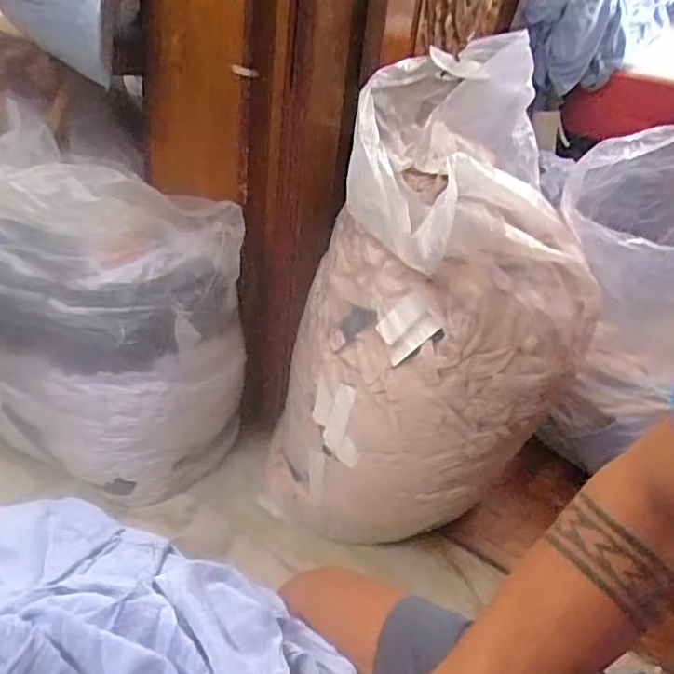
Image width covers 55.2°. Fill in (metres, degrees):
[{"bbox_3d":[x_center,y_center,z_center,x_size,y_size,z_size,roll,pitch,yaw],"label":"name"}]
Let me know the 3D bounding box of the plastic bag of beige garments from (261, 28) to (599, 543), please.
[{"bbox_3d":[0.167,-0.044,1.269,0.529,0.850,0.510,4,29,-6],"label":"plastic bag of beige garments"}]

